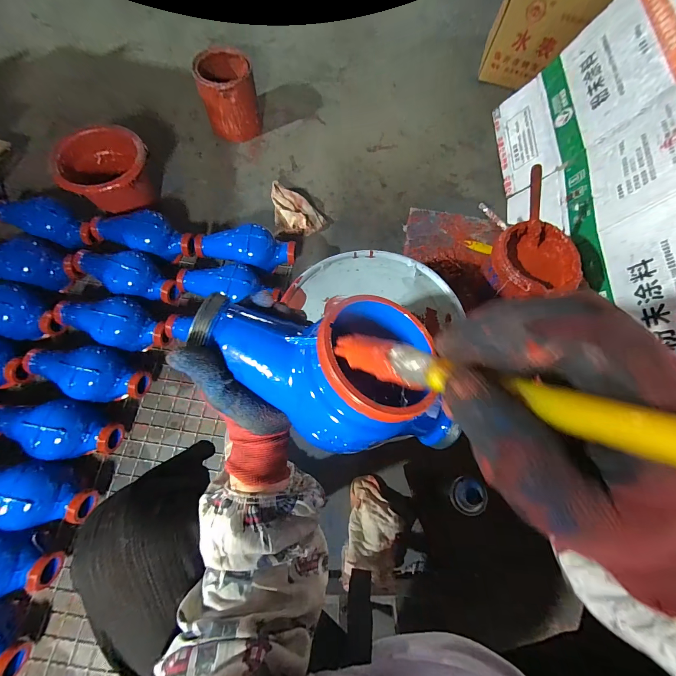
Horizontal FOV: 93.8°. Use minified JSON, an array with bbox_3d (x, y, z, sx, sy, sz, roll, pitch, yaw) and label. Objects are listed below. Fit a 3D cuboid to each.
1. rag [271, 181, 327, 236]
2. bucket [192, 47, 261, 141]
[{"bbox_3d":[-0.108,-0.352,0.874,0.138,0.053,0.142,-7,72,-5],"label":"rag"},{"bbox_3d":[-0.320,-0.714,0.931,0.154,0.157,0.171,-16,73,-8],"label":"bucket"}]

